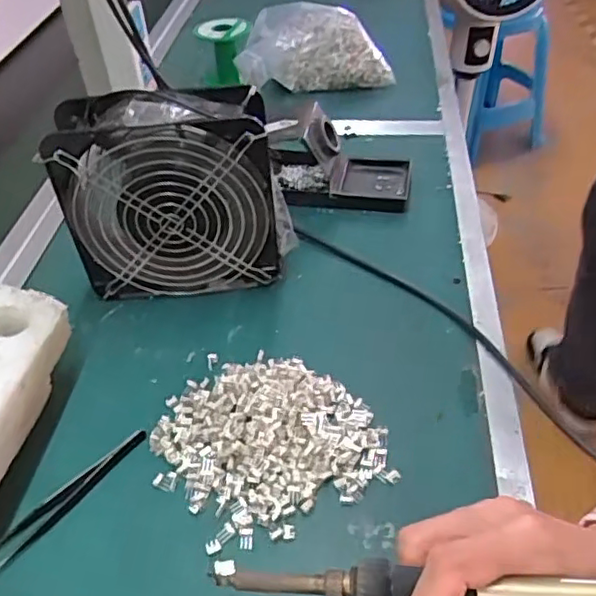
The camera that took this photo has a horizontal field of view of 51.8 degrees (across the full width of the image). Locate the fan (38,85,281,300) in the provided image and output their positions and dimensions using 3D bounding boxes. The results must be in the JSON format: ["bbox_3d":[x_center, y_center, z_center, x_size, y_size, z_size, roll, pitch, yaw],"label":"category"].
[{"bbox_3d":[-0.093,-0.075,0.464,0.152,0.152,0.057,-5,43,-2],"label":"fan"}]

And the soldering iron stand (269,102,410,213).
[{"bbox_3d":[0.036,-0.136,0.577,0.141,0.071,0.078,5,44,9],"label":"soldering iron stand"}]

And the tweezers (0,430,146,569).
[{"bbox_3d":[-0.139,0.120,0.370,0.014,0.005,0.114,30,53,30],"label":"tweezers"}]

